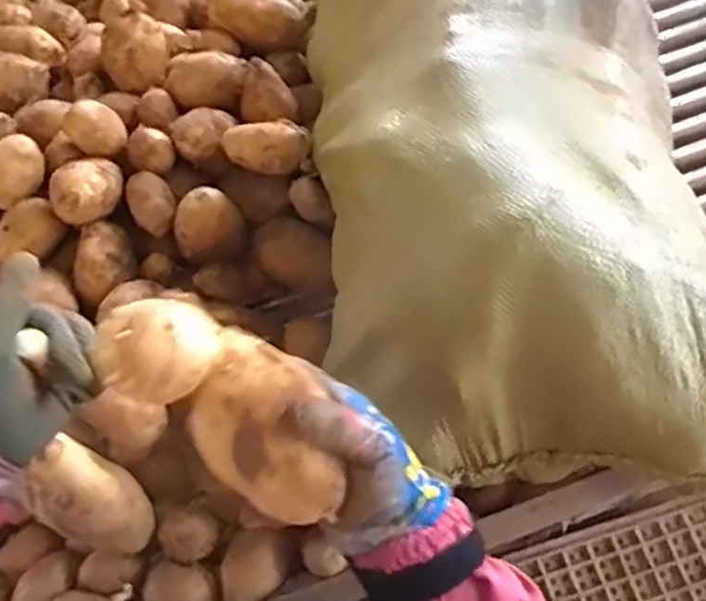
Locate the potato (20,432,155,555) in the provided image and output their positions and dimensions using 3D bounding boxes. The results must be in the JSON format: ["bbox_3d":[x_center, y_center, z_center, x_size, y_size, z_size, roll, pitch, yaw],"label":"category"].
[{"bbox_3d":[-0.222,0.172,0.598,0.114,0.054,0.067,46,62,-22],"label":"potato"}]

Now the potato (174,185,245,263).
[{"bbox_3d":[-0.143,-0.075,0.698,0.061,0.054,0.053,-4,65,-1],"label":"potato"}]

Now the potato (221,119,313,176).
[{"bbox_3d":[-0.086,-0.154,0.706,0.085,0.038,0.038,-3,65,-1],"label":"potato"}]

